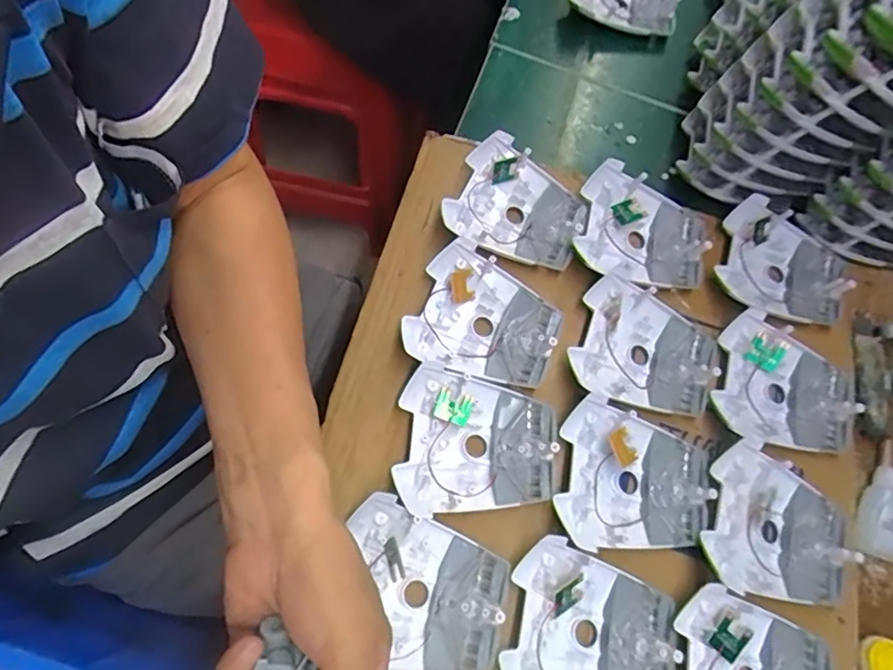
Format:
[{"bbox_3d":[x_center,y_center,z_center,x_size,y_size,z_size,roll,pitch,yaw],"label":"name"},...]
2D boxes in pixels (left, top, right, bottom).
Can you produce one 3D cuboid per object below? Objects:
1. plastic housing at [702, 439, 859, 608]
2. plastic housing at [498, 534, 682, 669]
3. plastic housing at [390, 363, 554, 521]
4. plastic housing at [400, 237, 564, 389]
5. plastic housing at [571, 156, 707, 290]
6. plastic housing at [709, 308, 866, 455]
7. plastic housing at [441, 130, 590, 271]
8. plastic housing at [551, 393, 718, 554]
[{"bbox_3d":[0.231,0.139,0.400,0.108,0.031,0.093,28,69,3],"label":"plastic housing"},{"bbox_3d":[0.092,0.188,0.361,0.105,0.023,0.096,13,69,-2],"label":"plastic housing"},{"bbox_3d":[0.021,0.073,0.392,0.104,0.019,0.094,5,70,-5],"label":"plastic housing"},{"bbox_3d":[0.029,-0.011,0.427,0.104,0.022,0.095,23,69,1],"label":"plastic housing"},{"bbox_3d":[0.160,-0.083,0.466,0.104,0.030,0.093,14,69,-2],"label":"plastic housing"},{"bbox_3d":[0.261,0.043,0.443,0.108,0.027,0.094,21,69,1],"label":"plastic housing"},{"bbox_3d":[0.056,-0.101,0.462,0.111,0.025,0.093,38,70,7],"label":"plastic housing"},{"bbox_3d":[0.131,0.099,0.396,0.104,0.017,0.096,12,69,-3],"label":"plastic housing"}]

